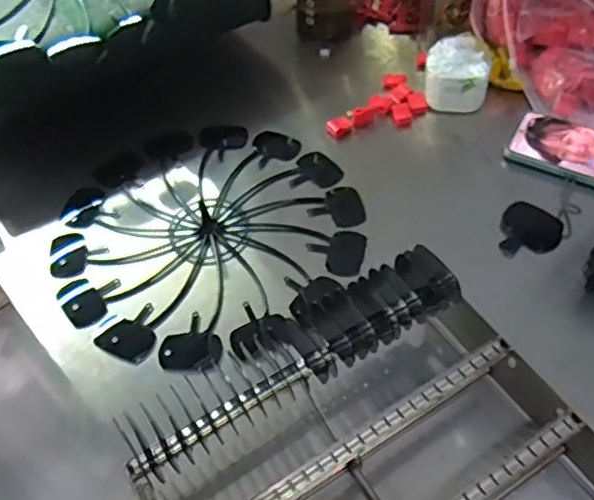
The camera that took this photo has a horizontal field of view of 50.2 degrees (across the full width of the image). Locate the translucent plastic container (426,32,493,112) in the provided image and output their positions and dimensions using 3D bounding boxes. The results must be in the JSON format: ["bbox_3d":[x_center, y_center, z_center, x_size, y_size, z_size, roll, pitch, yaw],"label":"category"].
[{"bbox_3d":[0.199,-0.222,0.793,0.077,0.053,0.086,7,52,6],"label":"translucent plastic container"}]

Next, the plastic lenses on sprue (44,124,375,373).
[{"bbox_3d":[-0.093,-0.015,0.710,0.326,0.055,0.315,-14,53,-10],"label":"plastic lenses on sprue"}]

